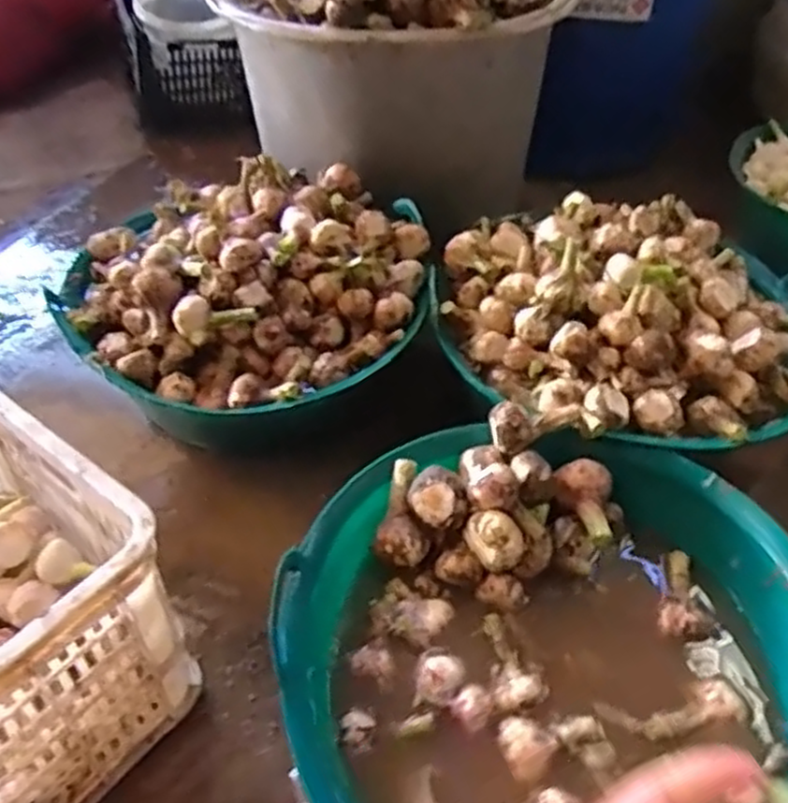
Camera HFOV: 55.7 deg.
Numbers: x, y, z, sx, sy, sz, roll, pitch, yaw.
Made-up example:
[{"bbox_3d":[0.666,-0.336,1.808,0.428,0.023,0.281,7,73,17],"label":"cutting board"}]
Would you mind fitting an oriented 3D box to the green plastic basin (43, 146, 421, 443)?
[{"bbox_3d":[-0.197,-0.152,1.096,0.500,0.232,0.486,1,45,-1],"label":"green plastic basin"}]

